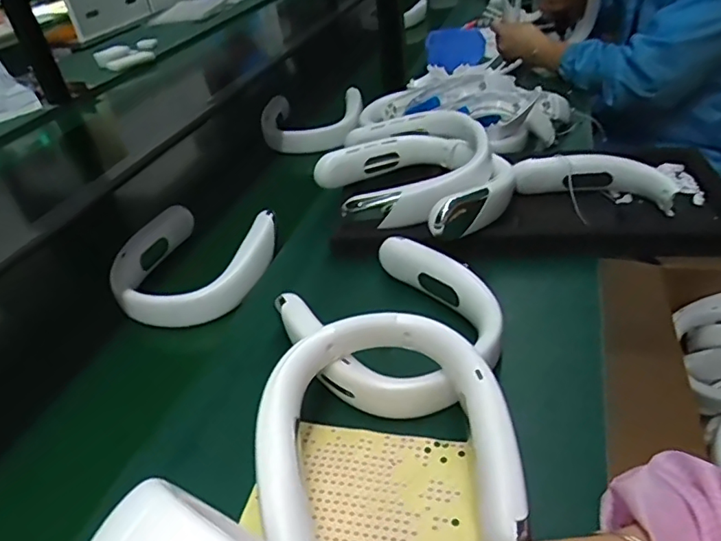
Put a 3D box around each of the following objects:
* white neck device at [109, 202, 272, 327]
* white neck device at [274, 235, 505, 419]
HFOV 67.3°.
[{"bbox_3d":[-0.214,-0.011,0.680,0.188,0.044,0.190,-3,38,3],"label":"white neck device"},{"bbox_3d":[0.036,0.054,0.533,0.181,0.046,0.196,-28,43,-26],"label":"white neck device"}]

